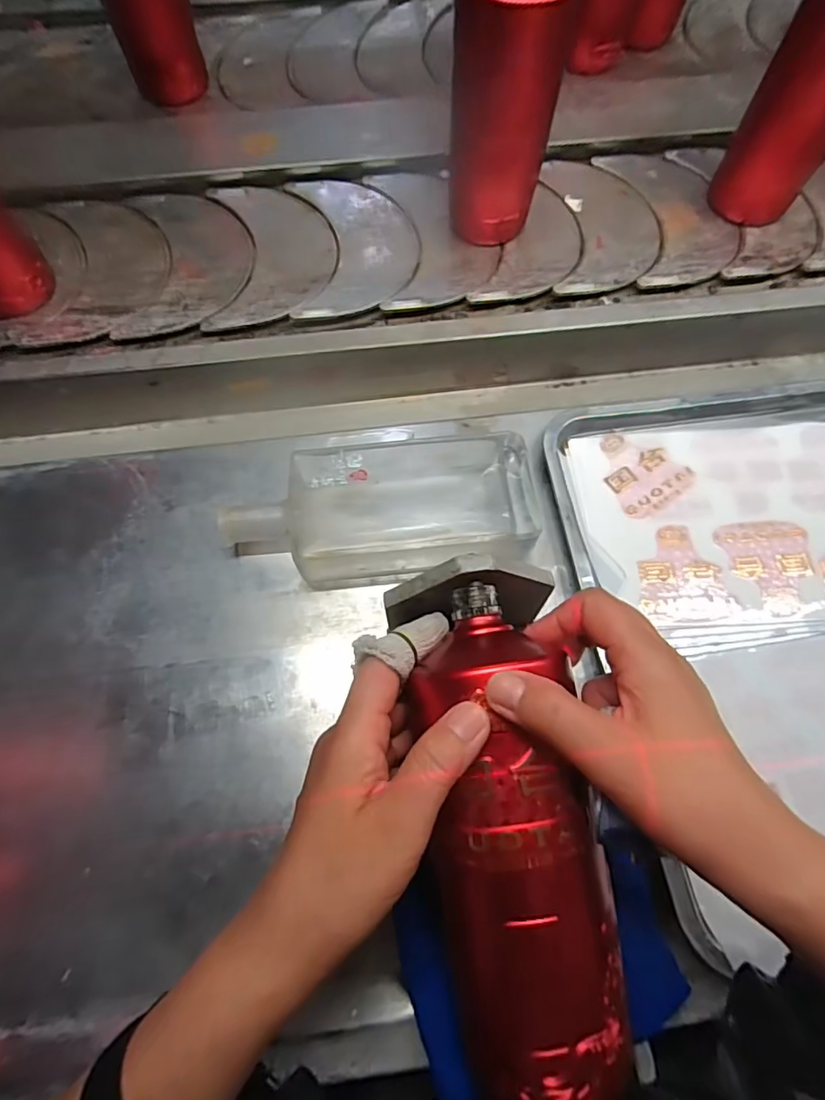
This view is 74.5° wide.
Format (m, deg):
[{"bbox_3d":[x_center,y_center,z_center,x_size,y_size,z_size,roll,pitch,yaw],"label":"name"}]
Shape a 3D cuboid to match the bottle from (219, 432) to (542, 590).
[{"bbox_3d":[-0.020,-0.028,0.405,0.226,0.047,0.100,-6,70,-2],"label":"bottle"}]

